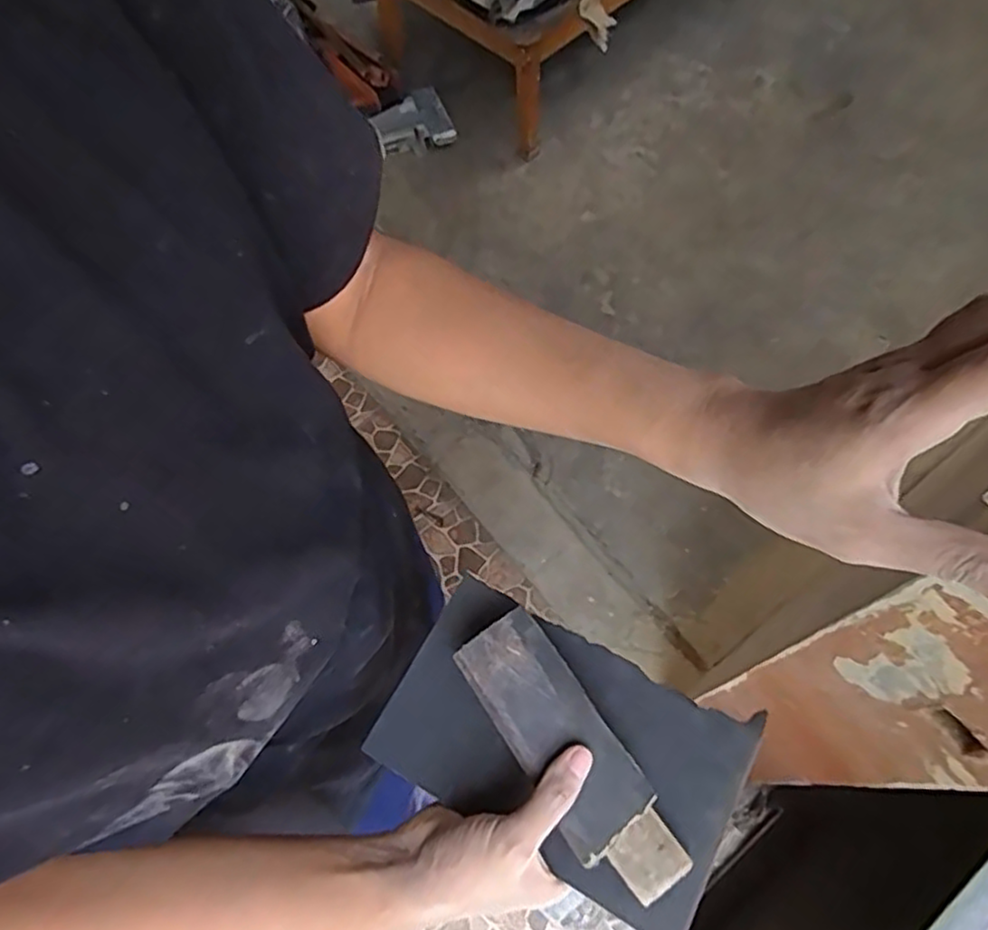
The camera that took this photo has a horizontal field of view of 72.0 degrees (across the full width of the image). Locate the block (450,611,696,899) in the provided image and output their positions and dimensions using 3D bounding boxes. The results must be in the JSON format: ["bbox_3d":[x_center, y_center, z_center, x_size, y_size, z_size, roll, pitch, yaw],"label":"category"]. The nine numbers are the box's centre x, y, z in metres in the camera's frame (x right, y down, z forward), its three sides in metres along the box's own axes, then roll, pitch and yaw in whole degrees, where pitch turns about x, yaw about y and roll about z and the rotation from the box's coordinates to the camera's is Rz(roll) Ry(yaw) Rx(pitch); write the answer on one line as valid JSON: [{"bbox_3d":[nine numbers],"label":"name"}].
[{"bbox_3d":[0.048,0.181,0.423,0.059,0.021,0.183,-35,78,-13],"label":"block"}]

